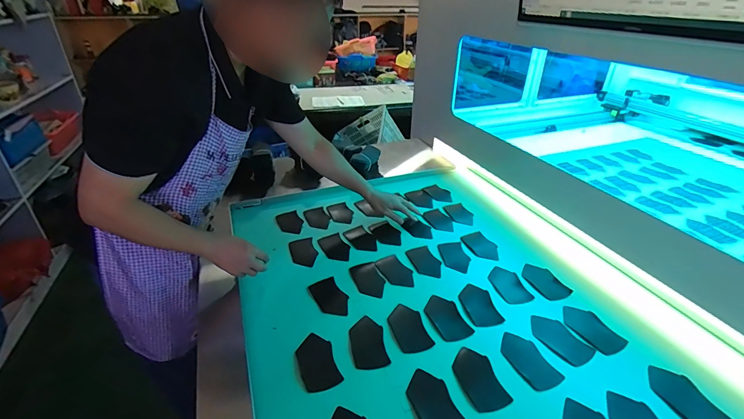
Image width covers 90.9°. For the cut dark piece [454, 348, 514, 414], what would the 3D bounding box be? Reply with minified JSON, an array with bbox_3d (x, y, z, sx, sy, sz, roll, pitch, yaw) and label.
[{"bbox_3d":[0.210,0.334,0.730,0.074,0.007,0.133,-12,33,-11],"label":"cut dark piece"}]

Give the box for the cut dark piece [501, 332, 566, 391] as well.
[{"bbox_3d":[0.331,0.318,0.778,0.075,0.007,0.134,-12,32,-18],"label":"cut dark piece"}]

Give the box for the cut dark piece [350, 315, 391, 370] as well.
[{"bbox_3d":[-0.009,0.293,0.809,0.073,0.006,0.133,-7,33,-7],"label":"cut dark piece"}]

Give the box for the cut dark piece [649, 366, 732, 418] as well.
[{"bbox_3d":[0.596,0.361,0.697,0.076,0.004,0.132,-14,34,-10],"label":"cut dark piece"}]

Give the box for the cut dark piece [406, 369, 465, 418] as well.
[{"bbox_3d":[0.116,0.364,0.691,0.075,0.004,0.135,-11,32,-17],"label":"cut dark piece"}]

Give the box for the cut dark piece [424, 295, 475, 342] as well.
[{"bbox_3d":[0.178,0.258,0.881,0.076,0.004,0.135,-12,32,-19],"label":"cut dark piece"}]

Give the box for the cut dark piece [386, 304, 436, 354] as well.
[{"bbox_3d":[0.082,0.270,0.840,0.077,0.004,0.135,-7,31,-14],"label":"cut dark piece"}]

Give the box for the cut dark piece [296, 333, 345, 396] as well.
[{"bbox_3d":[-0.115,0.315,0.761,0.074,0.010,0.133,-12,32,-19],"label":"cut dark piece"}]

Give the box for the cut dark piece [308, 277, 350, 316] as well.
[{"bbox_3d":[-0.105,0.221,0.922,0.073,0.009,0.128,-18,34,-26],"label":"cut dark piece"}]

